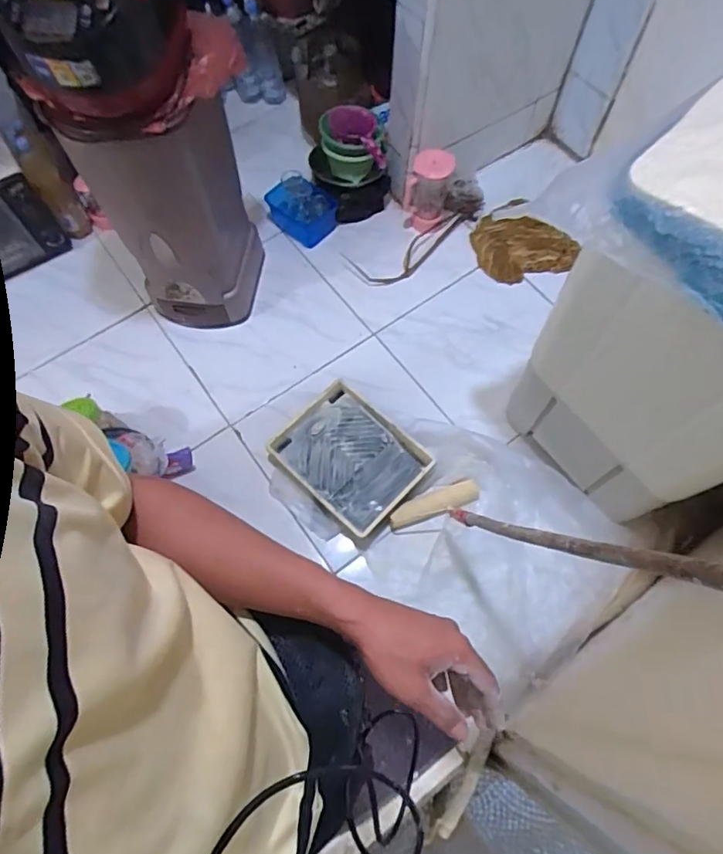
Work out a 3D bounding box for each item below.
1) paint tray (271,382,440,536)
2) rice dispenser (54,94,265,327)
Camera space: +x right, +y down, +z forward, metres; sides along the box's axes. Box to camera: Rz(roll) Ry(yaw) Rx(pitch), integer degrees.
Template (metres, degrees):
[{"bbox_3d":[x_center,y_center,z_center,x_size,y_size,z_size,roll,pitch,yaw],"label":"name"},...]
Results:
[{"bbox_3d":[-0.032,0.080,1.424,0.360,0.057,0.277,42,72,16],"label":"paint tray"},{"bbox_3d":[-0.450,-0.526,1.385,0.347,0.648,0.255,-15,67,-8],"label":"rice dispenser"}]

